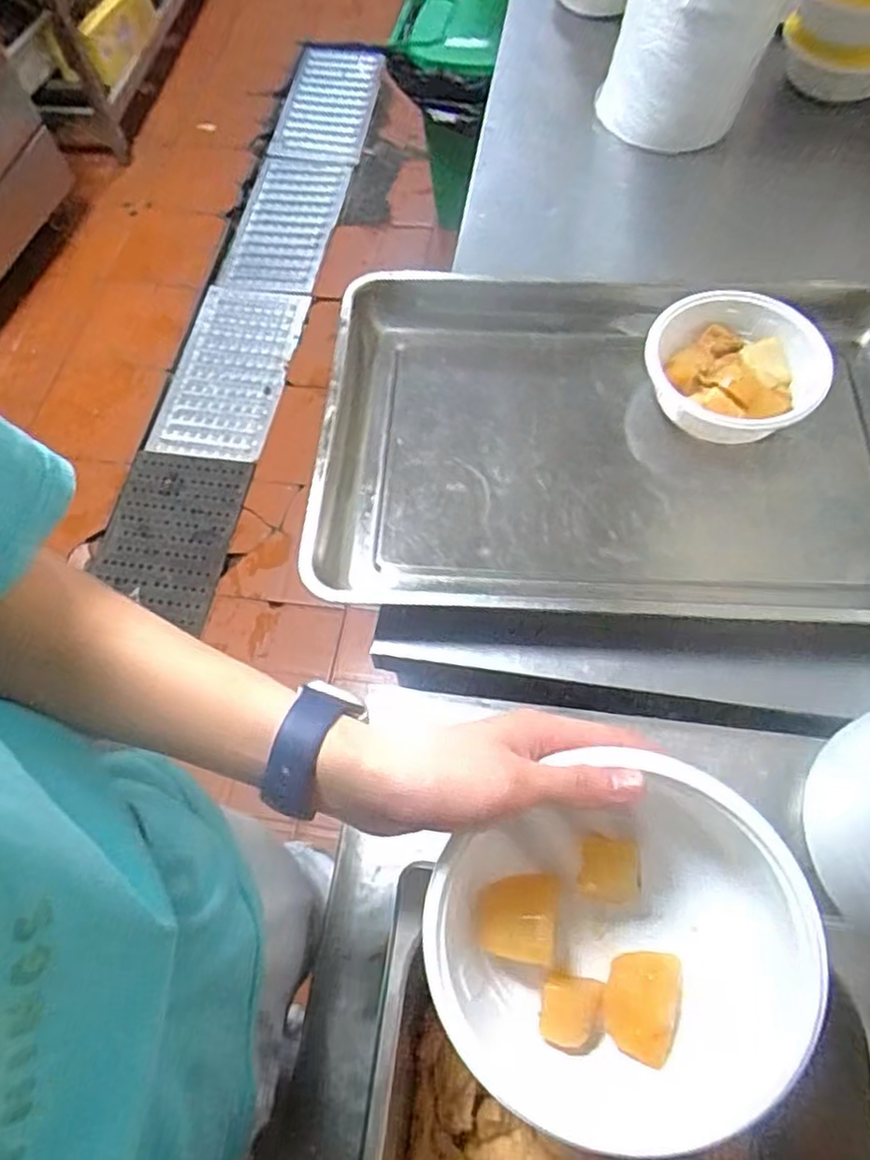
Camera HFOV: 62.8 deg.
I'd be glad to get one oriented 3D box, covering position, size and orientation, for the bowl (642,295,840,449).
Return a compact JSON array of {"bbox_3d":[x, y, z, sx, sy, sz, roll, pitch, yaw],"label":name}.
[{"bbox_3d":[0.291,-0.204,0.703,0.164,0.057,0.162,-2,63,3],"label":"bowl"}]

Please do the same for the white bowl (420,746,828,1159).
[{"bbox_3d":[0.091,0.180,0.338,0.176,0.081,0.164,-25,76,4],"label":"white bowl"}]

